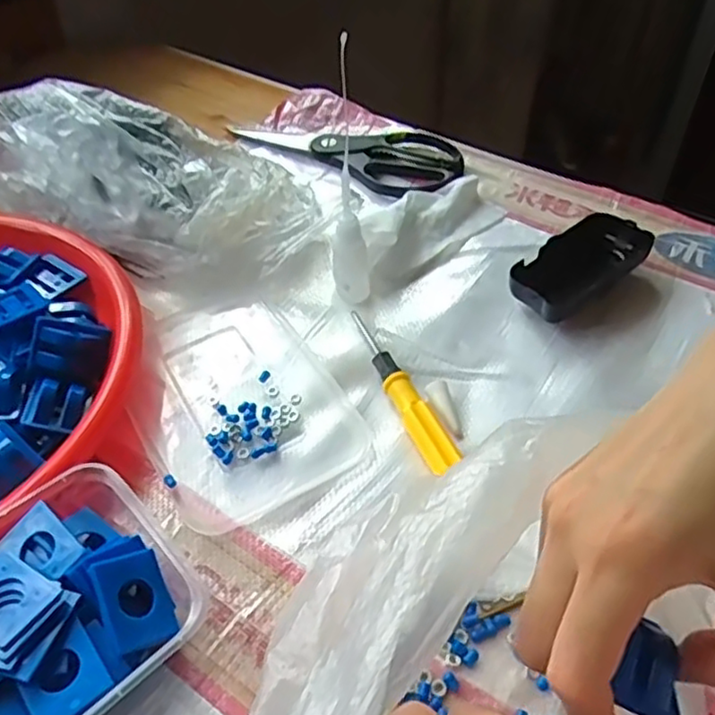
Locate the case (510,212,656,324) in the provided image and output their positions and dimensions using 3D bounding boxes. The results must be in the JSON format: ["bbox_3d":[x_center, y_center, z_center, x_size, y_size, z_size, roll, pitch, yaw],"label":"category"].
[{"bbox_3d":[0.154,-0.064,0.476,0.112,0.027,0.049,-32,55,-24],"label":"case"}]

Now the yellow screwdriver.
[{"bbox_3d":[0.025,0.017,0.416,0.020,0.014,0.136,-19,50,-15],"label":"yellow screwdriver"}]

